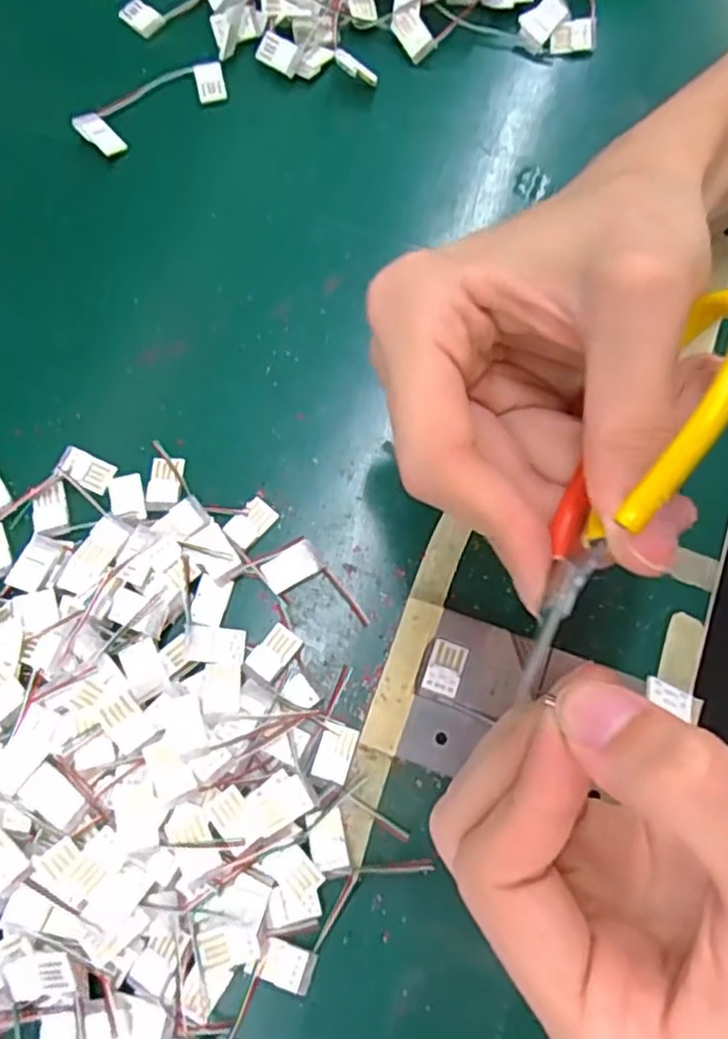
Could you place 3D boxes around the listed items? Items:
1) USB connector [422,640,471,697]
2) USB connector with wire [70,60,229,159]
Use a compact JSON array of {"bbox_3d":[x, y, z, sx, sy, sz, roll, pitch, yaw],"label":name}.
[{"bbox_3d":[0.027,0.048,0.230,0.012,0.004,0.017,19,75,5],"label":"USB connector"},{"bbox_3d":[-0.089,-0.176,0.297,0.066,0.009,0.026,-33,77,-9],"label":"USB connector with wire"}]

